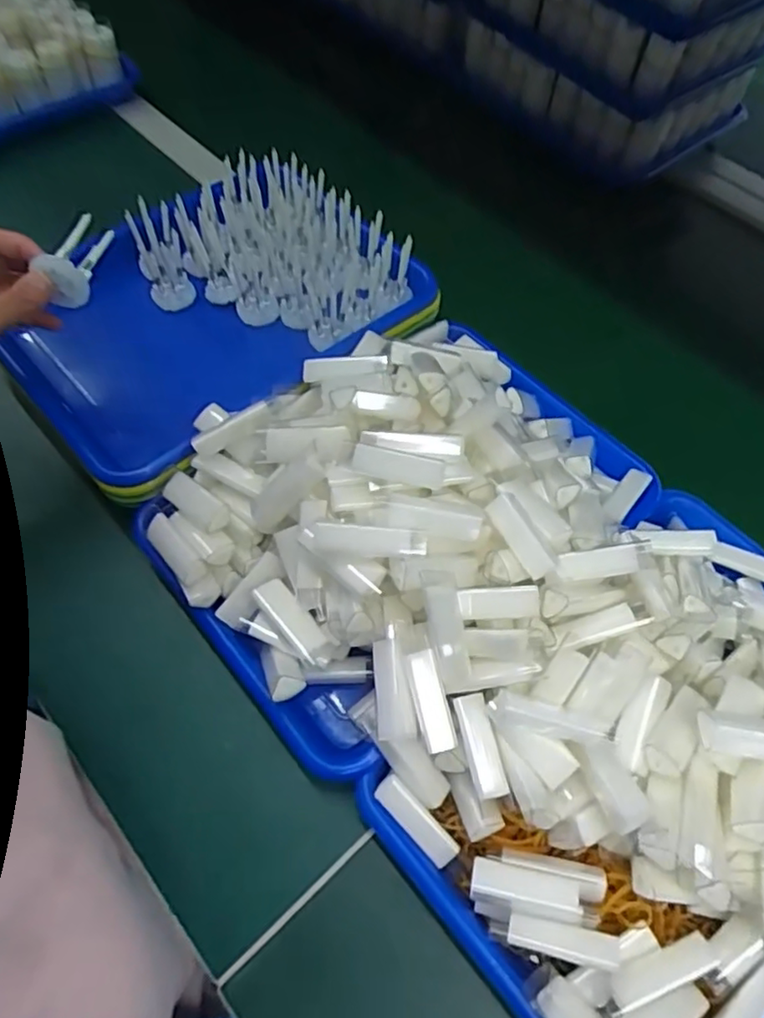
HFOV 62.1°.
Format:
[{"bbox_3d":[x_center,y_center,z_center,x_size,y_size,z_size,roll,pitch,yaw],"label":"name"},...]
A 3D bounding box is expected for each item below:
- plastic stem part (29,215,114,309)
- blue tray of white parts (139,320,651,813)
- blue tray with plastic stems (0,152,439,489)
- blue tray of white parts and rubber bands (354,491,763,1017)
[{"bbox_3d":[-0.213,-0.176,0.443,0.029,0.036,0.062,6,62,1],"label":"plastic stem part"},{"bbox_3d":[0.030,0.004,0.438,0.315,0.130,0.270,-36,67,-22],"label":"blue tray of white parts"},{"bbox_3d":[-0.146,-0.176,0.530,0.319,0.068,0.245,-36,67,-22],"label":"blue tray with plastic stems"},{"bbox_3d":[0.168,0.136,0.377,0.319,0.099,0.278,-34,67,-21],"label":"blue tray of white parts and rubber bands"}]

